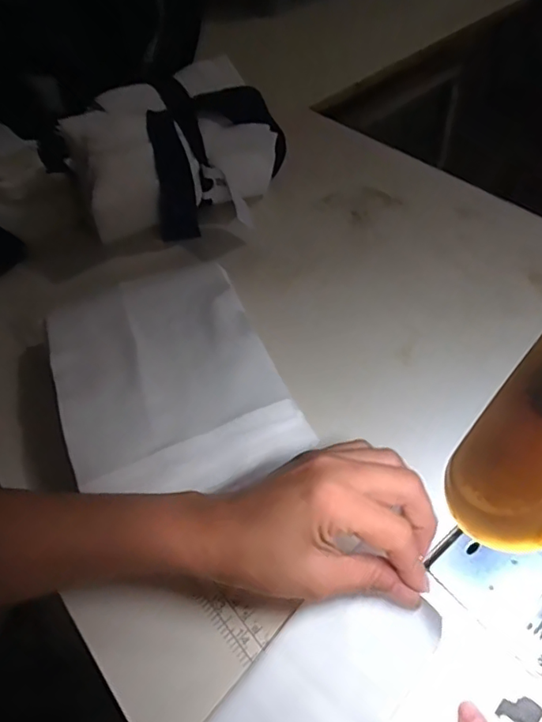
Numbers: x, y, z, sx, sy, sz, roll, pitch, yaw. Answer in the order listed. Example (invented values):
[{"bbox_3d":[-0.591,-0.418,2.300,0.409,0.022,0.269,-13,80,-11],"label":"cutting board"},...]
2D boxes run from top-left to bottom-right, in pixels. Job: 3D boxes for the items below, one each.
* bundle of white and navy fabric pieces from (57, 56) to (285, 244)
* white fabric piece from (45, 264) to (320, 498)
[{"bbox_3d":[-0.092,-0.204,0.543,0.208,0.120,0.116,-10,50,-3],"label":"bundle of white and navy fabric pieces"},{"bbox_3d":[-0.081,0.014,0.411,0.151,0.042,0.204,-23,52,-14],"label":"white fabric piece"}]

